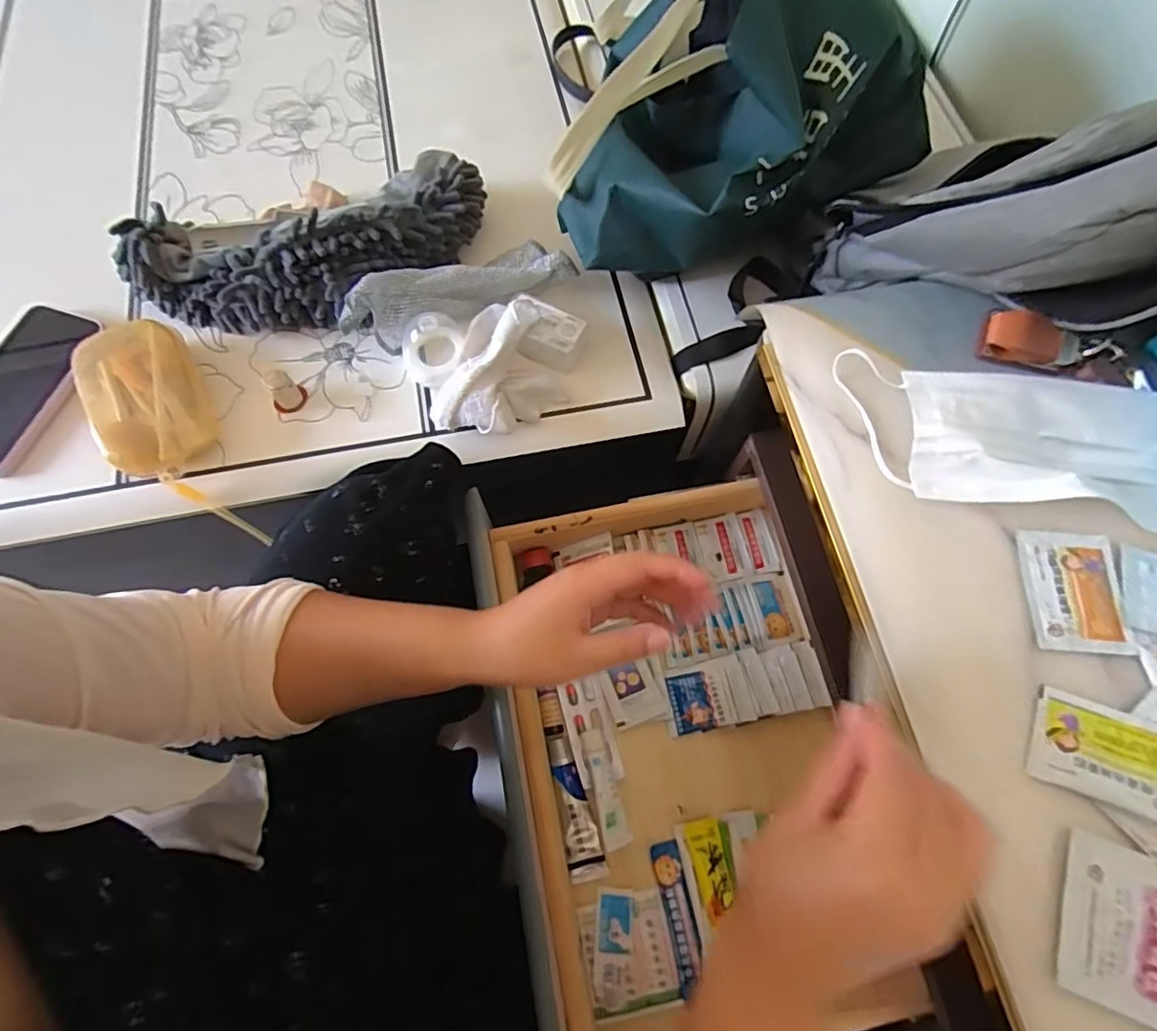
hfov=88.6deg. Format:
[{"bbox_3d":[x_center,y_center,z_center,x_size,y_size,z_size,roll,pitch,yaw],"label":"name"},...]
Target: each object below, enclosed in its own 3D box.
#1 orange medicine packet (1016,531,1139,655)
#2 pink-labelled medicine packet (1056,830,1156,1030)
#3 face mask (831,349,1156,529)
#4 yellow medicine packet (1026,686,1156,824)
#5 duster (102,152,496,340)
[{"bbox_3d":[0.283,0.042,0.337,0.051,0.004,0.069,3,70,1],"label":"orange medicine packet"},{"bbox_3d":[0.265,0.197,0.279,0.071,0.004,0.069,22,71,7],"label":"pink-labelled medicine packet"},{"bbox_3d":[0.270,-0.046,0.362,0.205,0.023,0.084,9,70,3],"label":"face mask"},{"bbox_3d":[0.272,0.122,0.303,0.069,0.006,0.049,21,71,7],"label":"yellow medicine packet"},{"bbox_3d":[-0.243,-0.243,0.551,0.332,0.068,0.133,-17,71,-6],"label":"duster"}]

